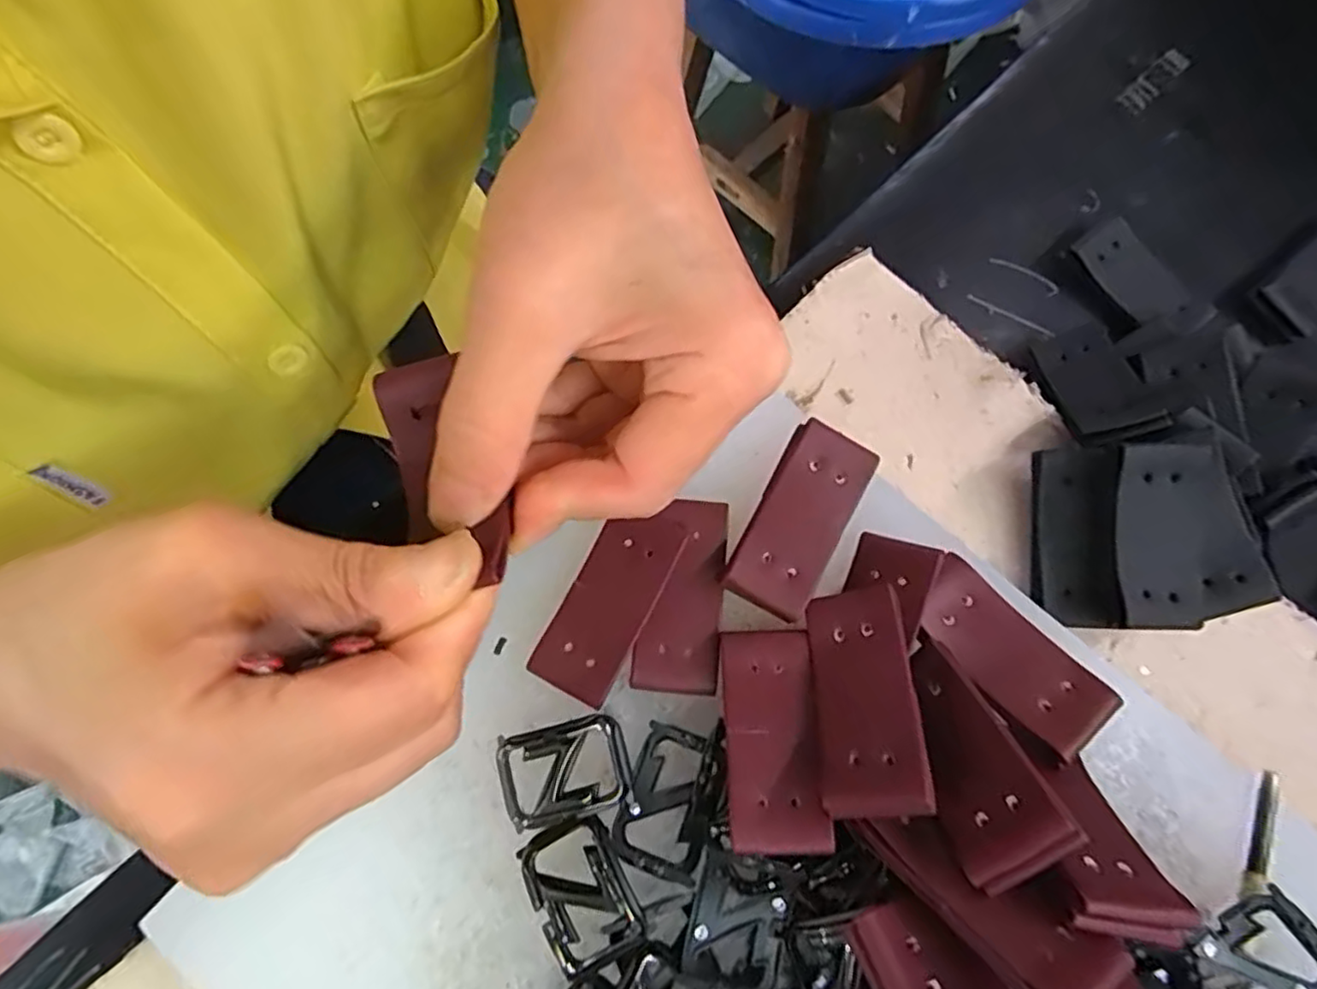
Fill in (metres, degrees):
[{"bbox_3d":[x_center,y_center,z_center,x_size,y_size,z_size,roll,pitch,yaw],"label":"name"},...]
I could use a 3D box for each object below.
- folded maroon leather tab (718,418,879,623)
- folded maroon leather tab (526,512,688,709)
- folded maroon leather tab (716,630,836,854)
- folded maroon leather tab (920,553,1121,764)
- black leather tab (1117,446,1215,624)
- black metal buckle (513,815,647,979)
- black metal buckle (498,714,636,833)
[{"bbox_3d":[0.046,0.008,0.219,0.027,0.005,0.063,31,76,3],"label":"folded maroon leather tab"},{"bbox_3d":[-0.016,0.034,0.215,0.027,0.004,0.062,27,83,14],"label":"folded maroon leather tab"},{"bbox_3d":[0.033,0.069,0.195,0.026,0.006,0.060,0,58,0],"label":"folded maroon leather tab"},{"bbox_3d":[0.106,0.048,0.205,0.027,0.005,0.061,-36,67,-8],"label":"folded maroon leather tab"},{"bbox_3d":[0.166,0.014,0.221,0.033,0.007,0.059,2,91,0],"label":"black leather tab"},{"bbox_3d":[-0.022,0.116,0.196,0.027,0.011,0.038,-28,77,-6],"label":"black metal buckle"},{"bbox_3d":[-0.029,0.084,0.204,0.039,0.011,0.027,-14,76,-2],"label":"black metal buckle"}]

